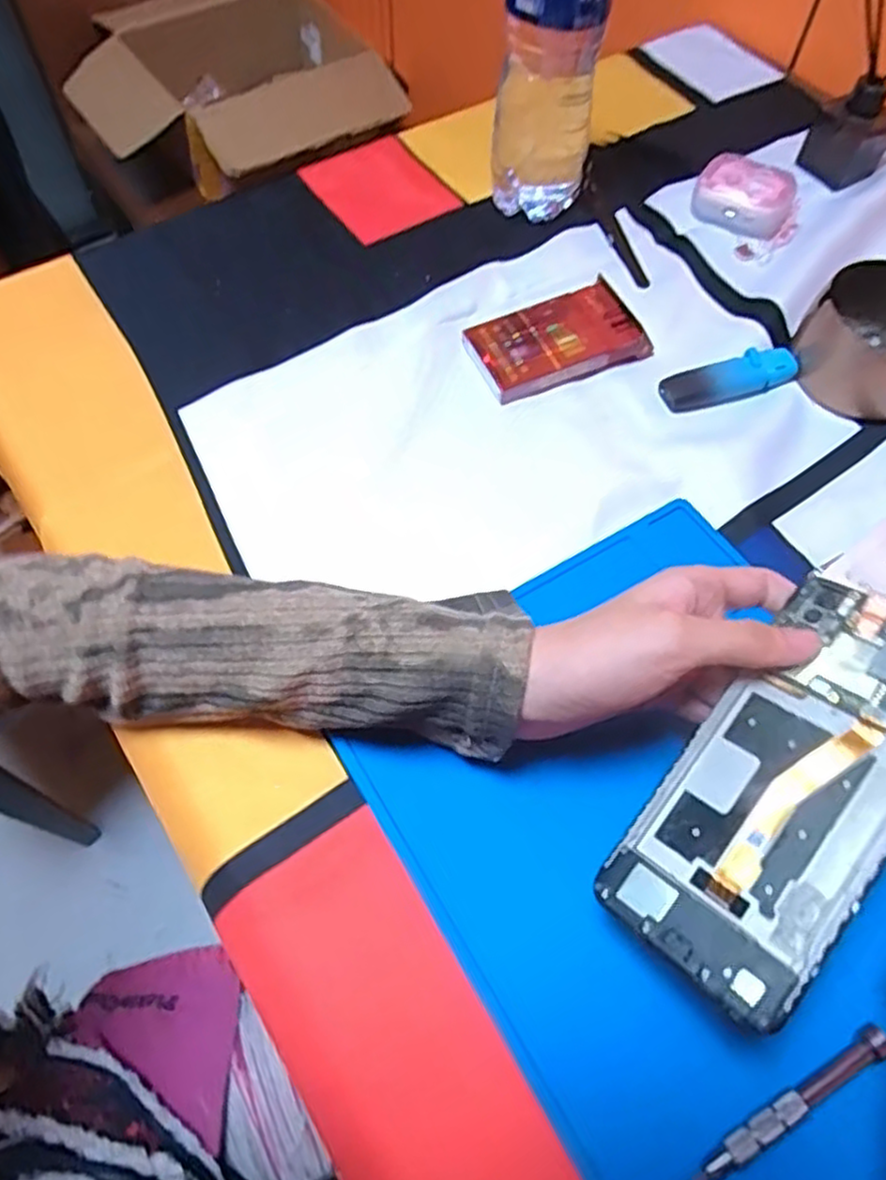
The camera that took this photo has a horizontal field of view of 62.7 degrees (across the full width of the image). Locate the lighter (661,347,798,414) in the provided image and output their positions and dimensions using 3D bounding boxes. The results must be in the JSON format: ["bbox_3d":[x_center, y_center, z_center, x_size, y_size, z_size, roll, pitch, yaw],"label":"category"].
[{"bbox_3d":[0.173,-0.127,0.439,0.085,0.009,0.029,-21,64,-12],"label":"lighter"}]

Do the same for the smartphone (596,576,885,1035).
[{"bbox_3d":[0.122,0.067,0.254,0.068,0.006,0.148,32,79,39],"label":"smartphone"}]

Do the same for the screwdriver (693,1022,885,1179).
[{"bbox_3d":[0.122,0.191,0.263,0.102,0.007,0.010,-26,65,-15],"label":"screwdriver"}]

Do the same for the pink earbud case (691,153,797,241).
[{"bbox_3d":[0.213,-0.278,0.516,0.065,0.028,0.047,23,63,11],"label":"pink earbud case"}]

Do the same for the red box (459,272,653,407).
[{"bbox_3d":[0.069,-0.153,0.447,0.102,0.017,0.058,-21,64,-12],"label":"red box"}]

